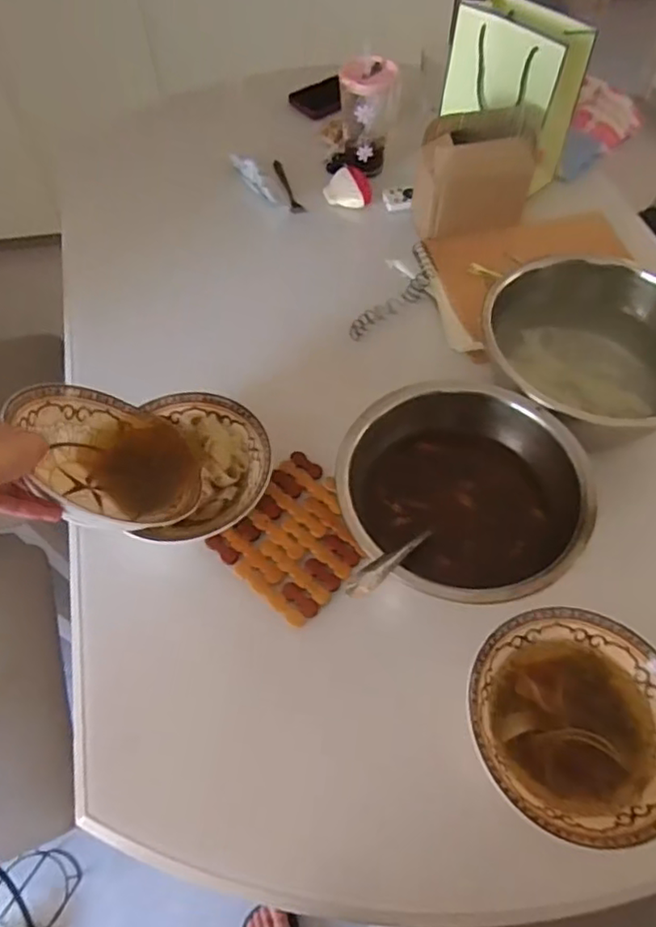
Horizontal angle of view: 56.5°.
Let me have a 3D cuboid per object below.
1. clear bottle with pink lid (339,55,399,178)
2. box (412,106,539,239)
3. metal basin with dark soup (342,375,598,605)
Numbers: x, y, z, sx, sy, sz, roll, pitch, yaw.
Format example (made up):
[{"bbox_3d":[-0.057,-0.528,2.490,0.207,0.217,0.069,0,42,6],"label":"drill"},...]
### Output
[{"bbox_3d":[0.063,-0.530,0.936,0.077,0.139,0.075,10,58,7],"label":"clear bottle with pink lid"},{"bbox_3d":[0.209,-0.410,0.865,0.162,0.120,0.116,2,58,2],"label":"box"},{"bbox_3d":[0.127,0.045,0.594,0.225,0.100,0.202,1,58,1],"label":"metal basin with dark soup"}]

